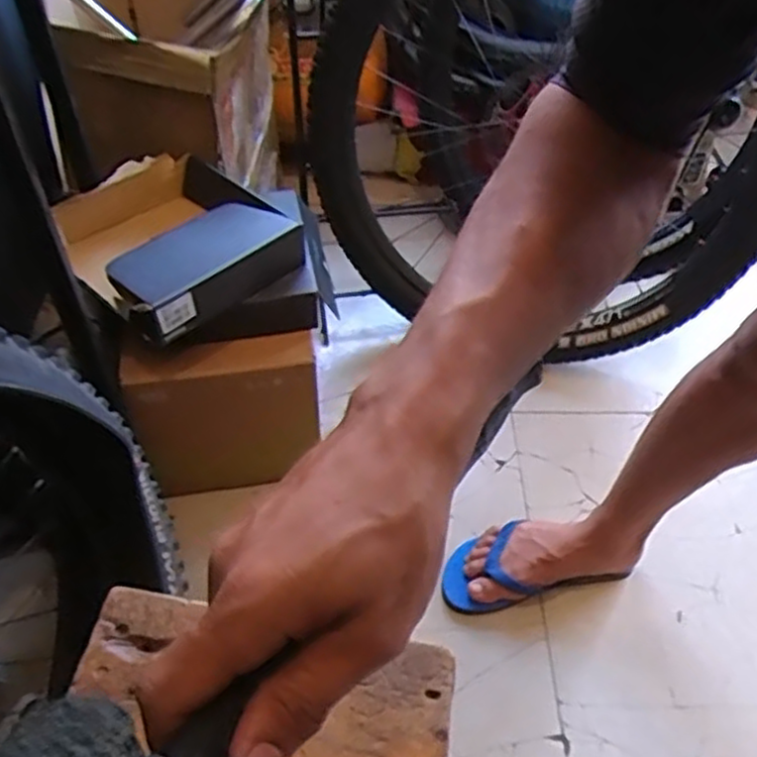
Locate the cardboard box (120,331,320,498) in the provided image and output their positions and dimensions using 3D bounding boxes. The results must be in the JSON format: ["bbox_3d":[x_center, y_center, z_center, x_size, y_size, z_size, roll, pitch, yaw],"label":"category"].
[{"bbox_3d":[-0.199,0.060,0.971,0.234,0.234,0.076,-11,48,-10],"label":"cardboard box"}]

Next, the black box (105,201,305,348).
[{"bbox_3d":[-0.214,-0.139,0.884,0.221,0.067,0.113,-35,57,-28],"label":"black box"}]

